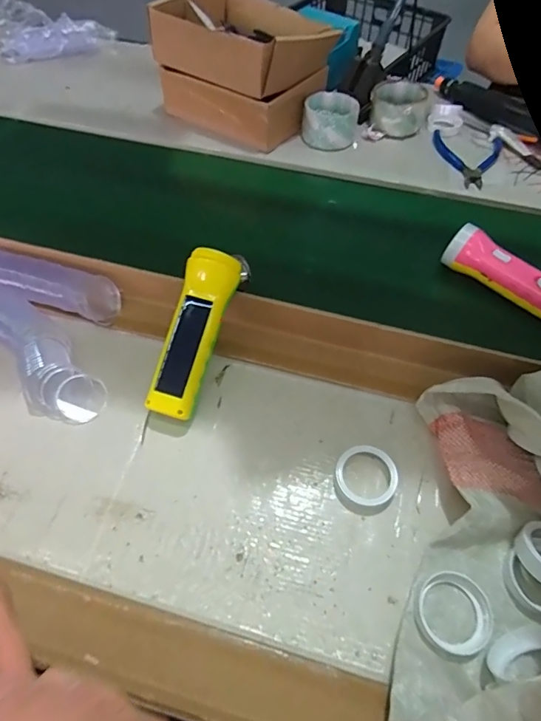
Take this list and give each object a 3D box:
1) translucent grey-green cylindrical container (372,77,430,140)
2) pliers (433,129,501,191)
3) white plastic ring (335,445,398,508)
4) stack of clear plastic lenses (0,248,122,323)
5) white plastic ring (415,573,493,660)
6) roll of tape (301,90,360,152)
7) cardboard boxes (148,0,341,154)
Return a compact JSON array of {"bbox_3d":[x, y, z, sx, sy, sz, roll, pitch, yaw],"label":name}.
[{"bbox_3d":[0.207,-0.402,0.724,0.088,0.052,0.088,0,55,-1],"label":"translucent grey-green cylindrical container"},{"bbox_3d":[0.298,-0.306,0.686,0.103,0.008,0.139,12,56,8],"label":"pliers"},{"bbox_3d":[0.084,0.101,0.393,0.050,0.019,0.052,0,55,-1],"label":"white plastic ring"},{"bbox_3d":[-0.256,-0.084,0.487,0.186,0.038,0.044,13,56,8],"label":"stack of clear plastic lenses"},{"bbox_3d":[0.137,0.188,0.338,0.057,0.011,0.052,0,55,-1],"label":"white plastic ring"},{"bbox_3d":[0.094,-0.377,0.703,0.086,0.053,0.086,0,55,-1],"label":"roll of tape"},{"bbox_3d":[-0.036,-0.466,0.706,0.229,0.135,0.202,27,59,16],"label":"cardboard boxes"}]

